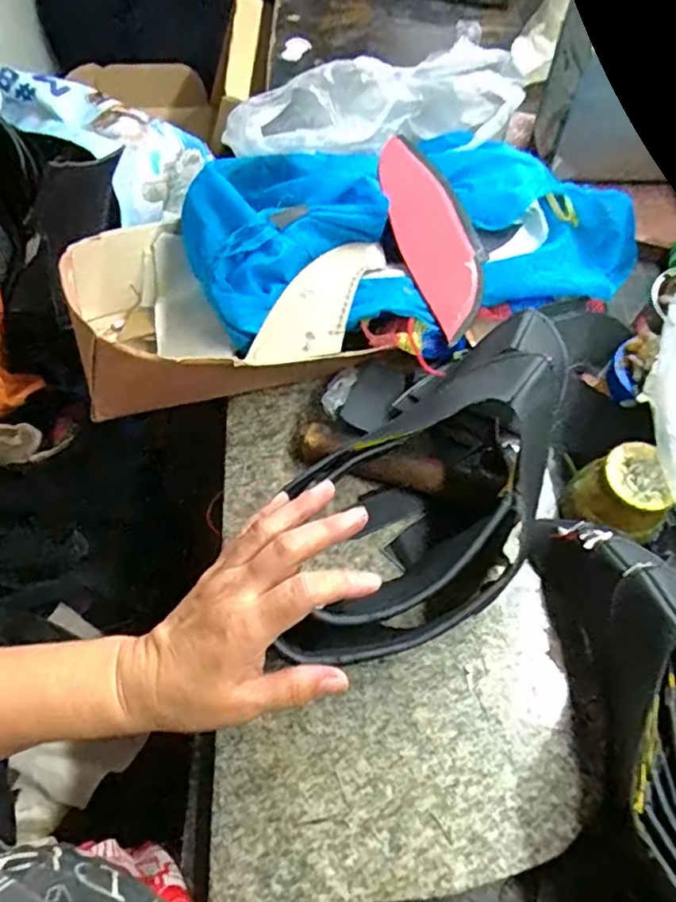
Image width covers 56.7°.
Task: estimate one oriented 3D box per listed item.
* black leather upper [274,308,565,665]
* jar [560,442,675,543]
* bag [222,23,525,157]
[{"bbox_3d":[0.071,0.023,0.440,0.143,0.069,0.295,30,74,16],"label":"black leather upper"},{"bbox_3d":[0.210,0.033,0.469,0.058,0.055,0.063,0,61,0],"label":"jar"},{"bbox_3d":[0.042,-0.316,0.586,0.276,0.067,0.101,-15,62,-8],"label":"bag"}]

